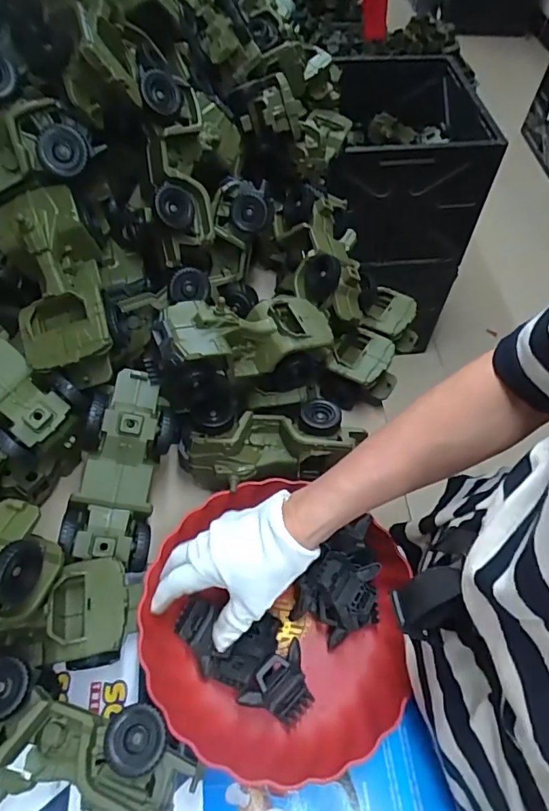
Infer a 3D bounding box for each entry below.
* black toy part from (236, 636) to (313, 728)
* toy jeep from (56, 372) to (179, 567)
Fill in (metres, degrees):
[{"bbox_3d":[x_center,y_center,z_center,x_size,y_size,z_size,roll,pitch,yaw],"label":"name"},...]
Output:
[{"bbox_3d":[0.010,0.239,0.432,0.048,0.028,0.063,34,60,19],"label":"black toy part"},{"bbox_3d":[-0.148,0.058,0.485,0.090,0.071,0.181,9,80,3],"label":"toy jeep"}]

